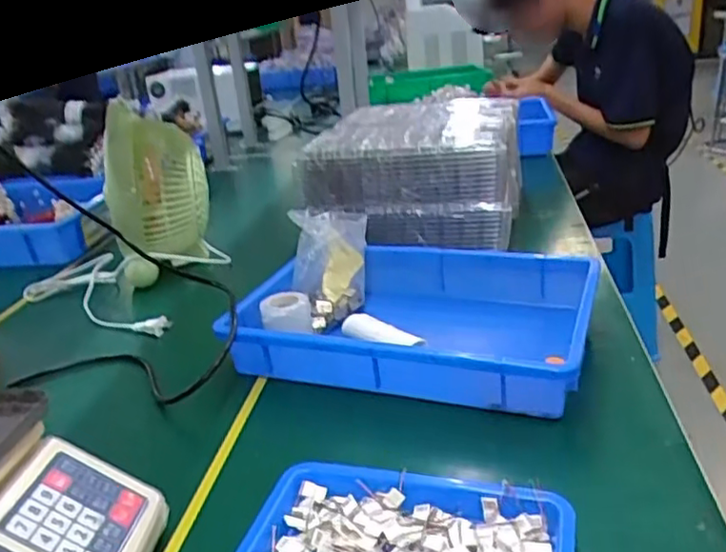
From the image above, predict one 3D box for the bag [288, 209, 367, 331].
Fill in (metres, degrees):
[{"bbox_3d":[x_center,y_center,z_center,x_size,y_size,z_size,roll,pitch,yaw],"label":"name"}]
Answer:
[{"bbox_3d":[-0.043,-0.016,0.780,0.095,0.119,0.102,-4,24,5],"label":"bag"}]

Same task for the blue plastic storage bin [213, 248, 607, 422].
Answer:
[{"bbox_3d":[0.051,0.052,0.719,0.371,0.080,0.245,4,25,22],"label":"blue plastic storage bin"}]

